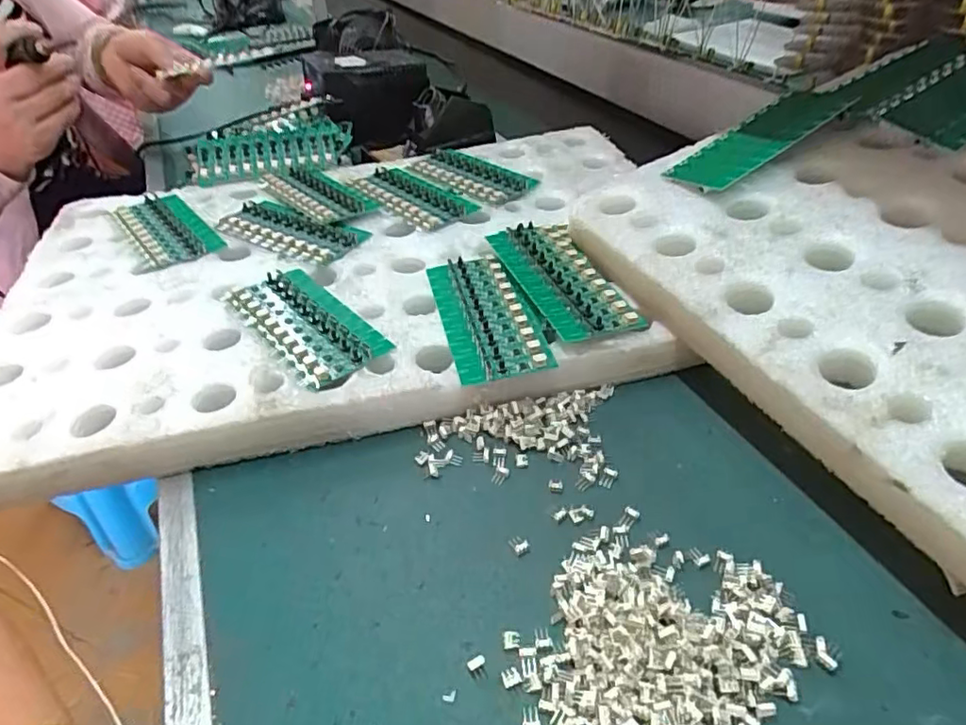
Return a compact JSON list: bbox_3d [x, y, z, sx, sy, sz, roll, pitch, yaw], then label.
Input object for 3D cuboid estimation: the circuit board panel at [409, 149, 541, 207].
[{"bbox_3d":[-0.015,-0.186,0.591,0.138,0.011,0.057,30,50,34],"label":"circuit board panel"}]

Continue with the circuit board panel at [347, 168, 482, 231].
[{"bbox_3d":[-0.072,-0.160,0.566,0.142,0.009,0.060,29,49,32],"label":"circuit board panel"}]

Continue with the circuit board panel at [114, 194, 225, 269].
[{"bbox_3d":[-0.288,-0.122,0.538,0.061,0.014,0.140,-29,46,-27],"label":"circuit board panel"}]

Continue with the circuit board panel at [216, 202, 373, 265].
[{"bbox_3d":[-0.171,-0.117,0.523,0.136,0.007,0.061,19,45,25],"label":"circuit board panel"}]

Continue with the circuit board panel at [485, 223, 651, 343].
[{"bbox_3d":[0.057,-0.064,0.437,0.062,0.015,0.143,-15,41,-14],"label":"circuit board panel"}]

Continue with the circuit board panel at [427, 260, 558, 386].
[{"bbox_3d":[0.000,-0.036,0.418,0.058,0.010,0.134,-12,41,-10],"label":"circuit board panel"}]

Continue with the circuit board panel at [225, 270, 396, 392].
[{"bbox_3d":[-0.126,-0.030,0.419,0.062,0.009,0.136,-29,46,-28],"label":"circuit board panel"}]

